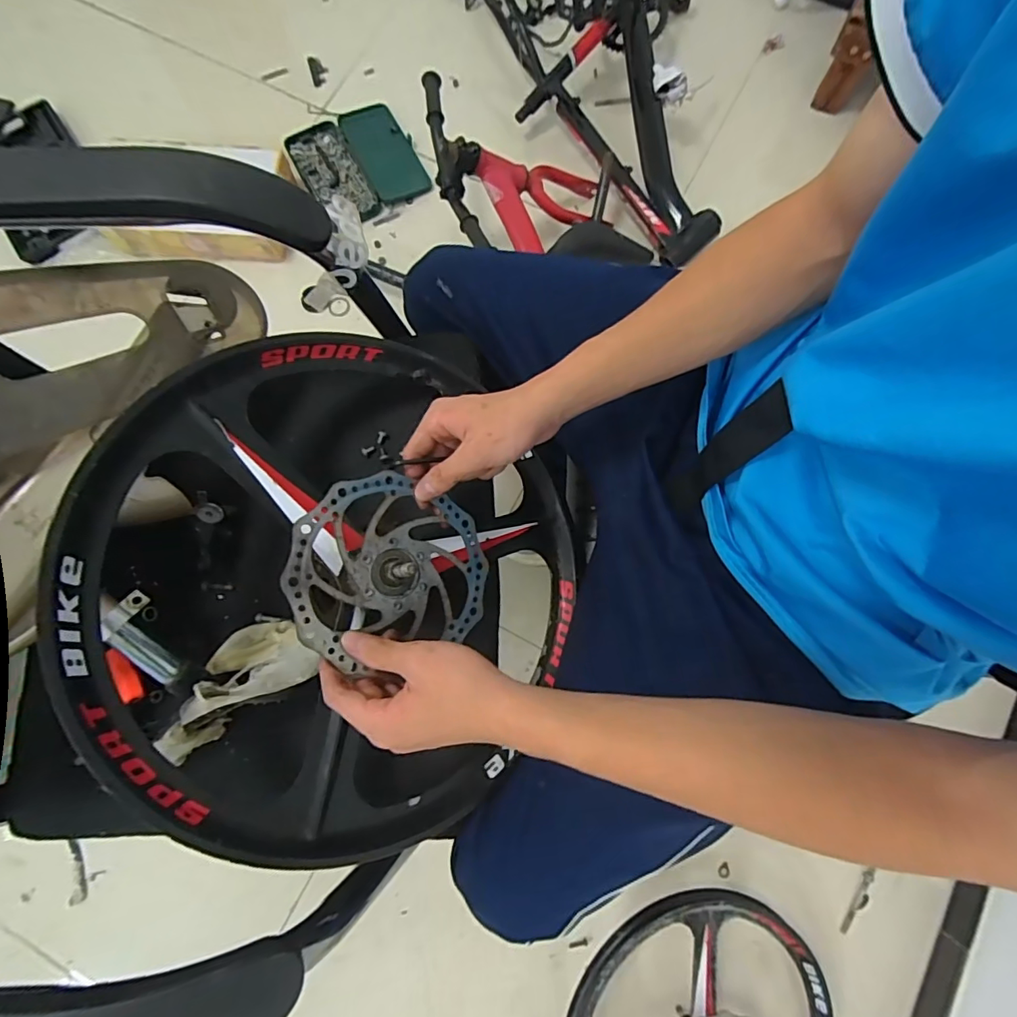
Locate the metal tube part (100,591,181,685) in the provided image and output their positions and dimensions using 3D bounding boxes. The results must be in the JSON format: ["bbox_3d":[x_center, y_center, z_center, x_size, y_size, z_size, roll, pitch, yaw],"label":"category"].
[{"bbox_3d":[-0.293,0.104,0.408,0.029,0.025,0.080,-28,102,-5],"label":"metal tube part"}]

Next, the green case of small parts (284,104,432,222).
[{"bbox_3d":[-0.321,-0.740,1.110,0.246,0.041,0.260,-28,81,-5],"label":"green case of small parts"}]

